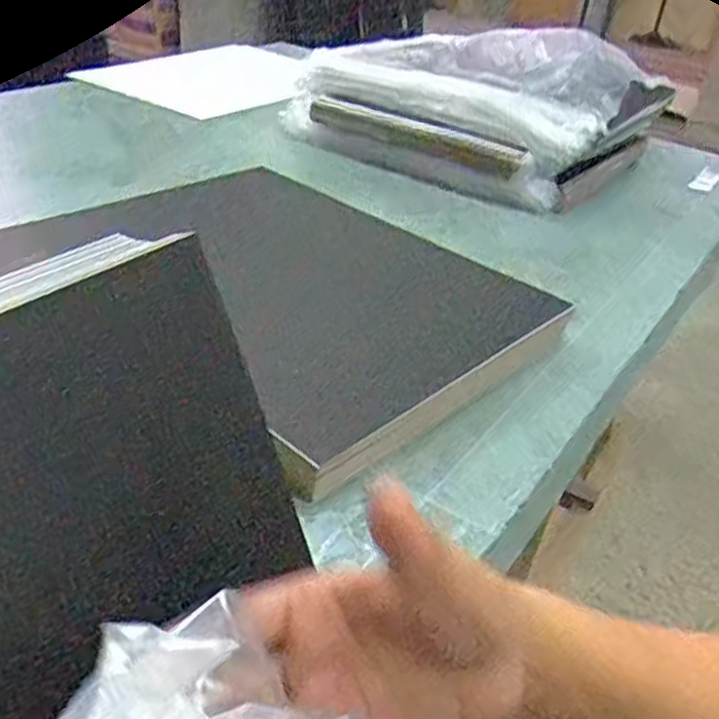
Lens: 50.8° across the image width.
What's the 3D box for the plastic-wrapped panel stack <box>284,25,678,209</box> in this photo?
[{"bbox_3d":[0.172,-0.413,1.226,0.532,0.192,0.358,31,40,31],"label":"plastic-wrapped panel stack"}]

